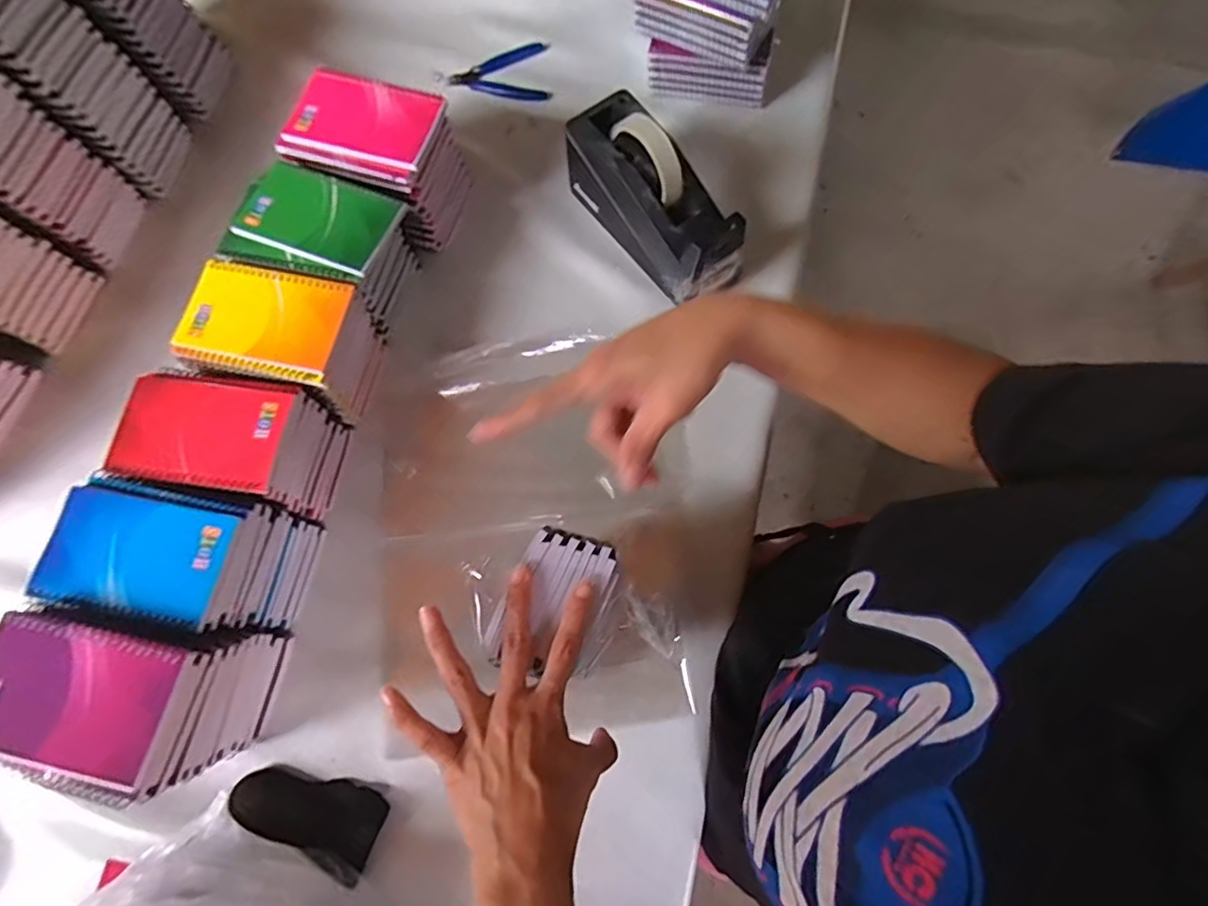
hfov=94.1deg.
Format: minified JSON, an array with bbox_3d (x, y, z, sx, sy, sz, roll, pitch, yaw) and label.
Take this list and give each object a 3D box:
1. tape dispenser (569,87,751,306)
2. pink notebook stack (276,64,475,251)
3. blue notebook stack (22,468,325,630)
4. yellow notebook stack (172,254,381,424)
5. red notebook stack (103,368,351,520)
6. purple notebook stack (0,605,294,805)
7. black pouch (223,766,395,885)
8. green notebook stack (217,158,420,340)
[{"bbox_3d":[0.050,-0.254,0.556,0.075,0.117,0.206,-38,76,-12],"label":"tape dispenser"},{"bbox_3d":[-0.224,-0.290,0.569,0.136,0.112,0.108,19,73,5],"label":"pink notebook stack"},{"bbox_3d":[-0.335,0.085,0.457,0.142,0.110,0.097,9,72,2],"label":"blue notebook stack"},{"bbox_3d":[-0.287,-0.098,0.518,0.128,0.108,0.097,11,72,3],"label":"yellow notebook stack"},{"bbox_3d":[-0.319,-0.005,0.492,0.133,0.102,0.092,7,72,1],"label":"red notebook stack"},{"bbox_3d":[-0.345,0.177,0.420,0.136,0.133,0.099,10,72,2],"label":"purple notebook stack"},{"bbox_3d":[-0.230,0.279,0.440,0.118,0.008,0.055,21,57,9],"label":"black pouch"},{"bbox_3d":[-0.262,-0.191,0.549,0.144,0.112,0.105,16,72,4],"label":"green notebook stack"}]

